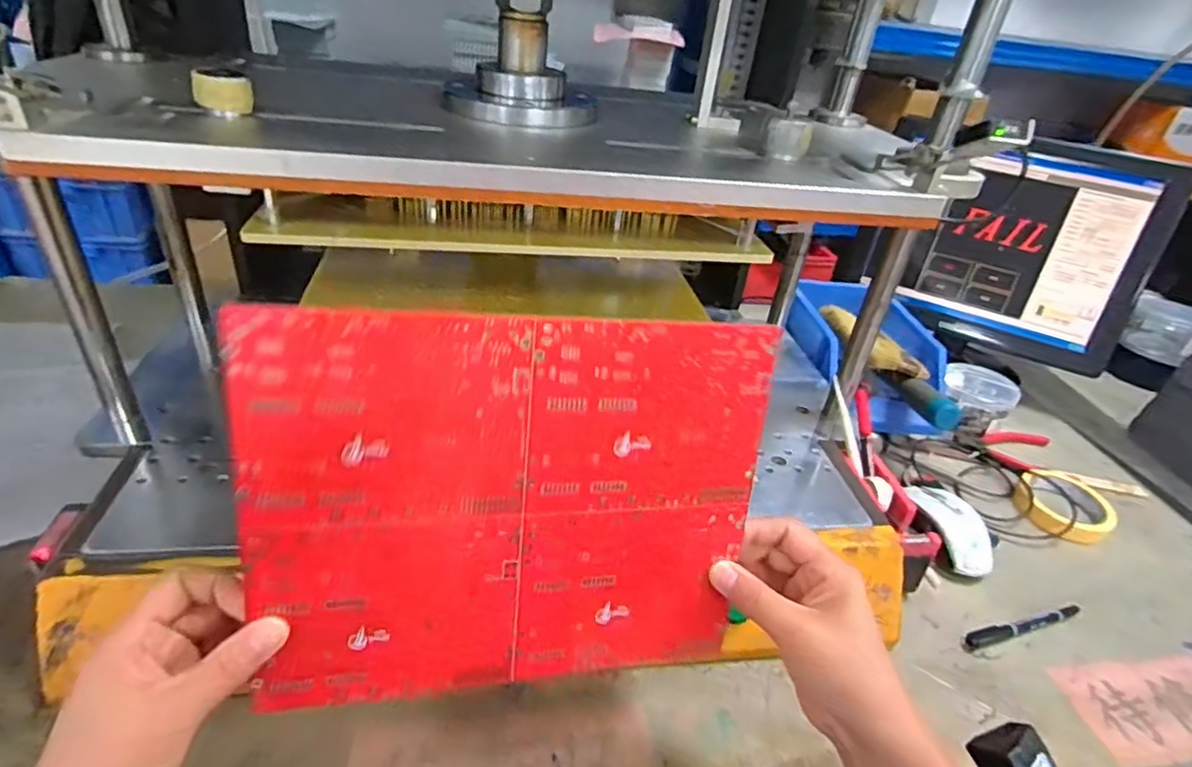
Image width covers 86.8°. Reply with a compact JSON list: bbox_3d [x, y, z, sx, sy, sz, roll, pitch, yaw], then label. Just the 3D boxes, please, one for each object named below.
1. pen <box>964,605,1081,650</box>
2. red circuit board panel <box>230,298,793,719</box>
[{"bbox_3d":[0.394,0.224,0.579,0.131,0.013,0.015,-4,35,-16],"label":"pen"},{"bbox_3d":[-0.038,0.067,0.325,0.253,0.201,0.004,0,17,-16],"label":"red circuit board panel"}]

